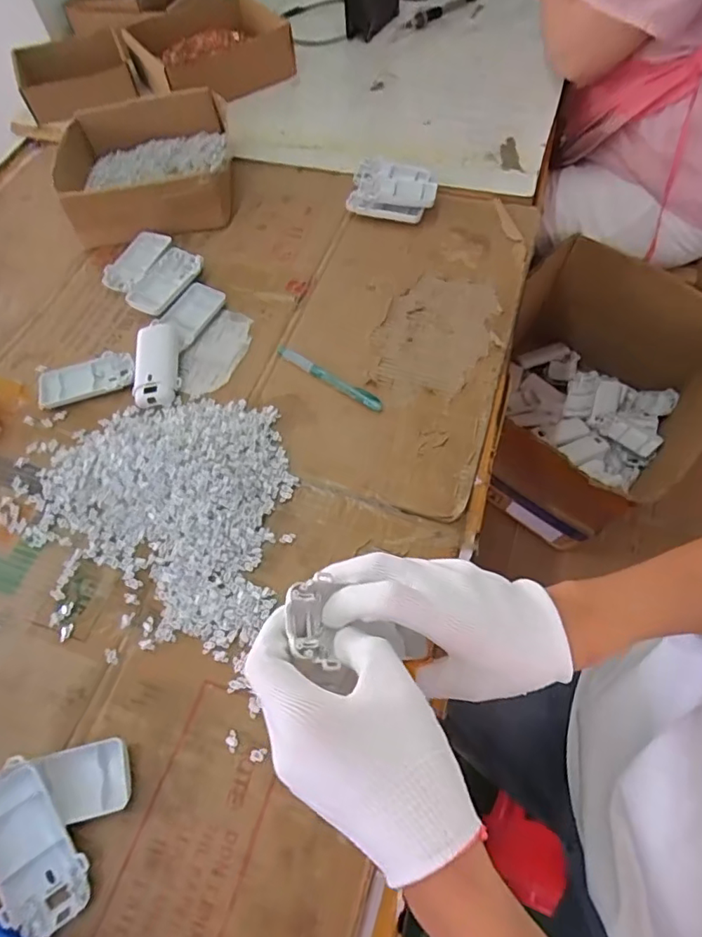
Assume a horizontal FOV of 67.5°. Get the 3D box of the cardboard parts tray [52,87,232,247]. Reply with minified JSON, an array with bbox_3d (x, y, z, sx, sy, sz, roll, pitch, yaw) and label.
[{"bbox_3d":[-0.265,-0.392,0.685,0.215,0.066,0.196,-11,62,-2],"label":"cardboard parts tray"}]

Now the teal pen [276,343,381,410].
[{"bbox_3d":[-0.024,-0.094,0.535,0.129,0.007,0.014,30,68,18],"label":"teal pen"}]

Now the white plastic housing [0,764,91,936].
[{"bbox_3d":[-0.209,0.248,0.342,0.047,0.015,0.097,-32,79,-12],"label":"white plastic housing"}]

